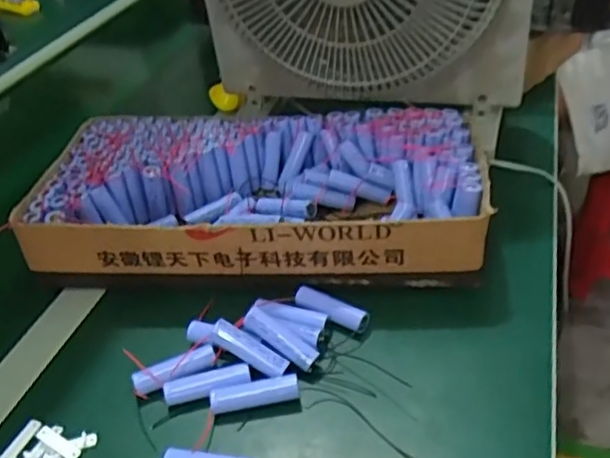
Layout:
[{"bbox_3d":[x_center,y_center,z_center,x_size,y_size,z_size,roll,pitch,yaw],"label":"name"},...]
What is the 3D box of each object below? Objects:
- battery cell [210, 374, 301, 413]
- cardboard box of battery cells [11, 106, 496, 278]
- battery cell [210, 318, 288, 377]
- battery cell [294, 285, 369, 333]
[{"bbox_3d":[-0.037,0.122,0.471,0.065,0.018,0.020,-7,37,0],"label":"battery cell"},{"bbox_3d":[-0.047,-0.031,0.628,0.410,0.081,0.200,-1,37,8],"label":"cardboard box of battery cells"},{"bbox_3d":[-0.043,0.093,0.493,0.065,0.016,0.017,28,47,14],"label":"battery cell"},{"bbox_3d":[0.021,0.067,0.535,0.068,0.018,0.018,16,43,28],"label":"battery cell"}]

